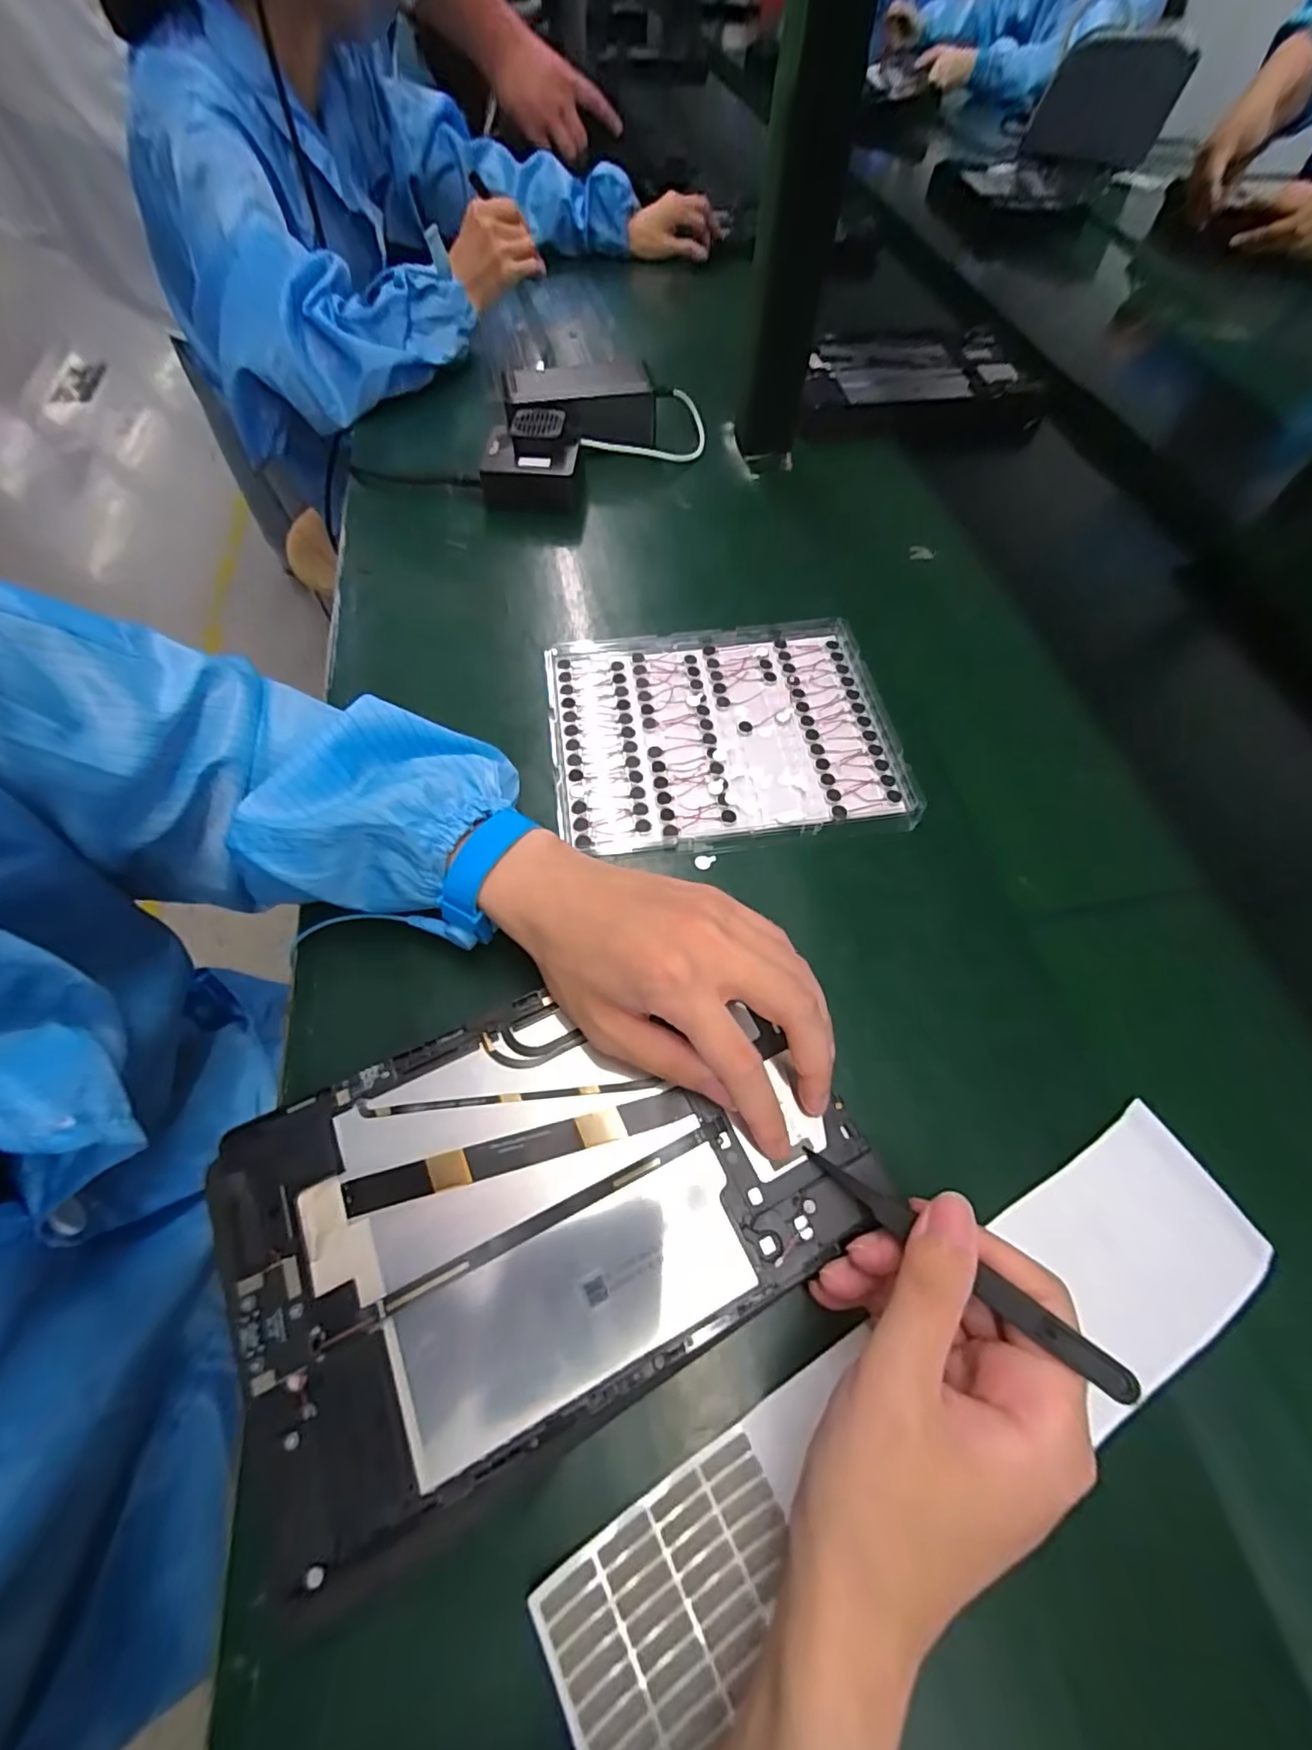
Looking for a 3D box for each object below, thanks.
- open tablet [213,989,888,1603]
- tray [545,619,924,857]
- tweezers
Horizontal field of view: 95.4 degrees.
[{"bbox_3d":[-0.042,0.125,0.239,0.230,0.010,0.146,-23,64,-12],"label":"open tablet"},{"bbox_3d":[0.042,-0.093,0.383,0.212,0.010,0.169,-6,62,-3],"label":"tray"},{"bbox_3d":[0.101,0.133,0.209,0.111,0.009,0.010,27,63,39],"label":"tweezers"}]

